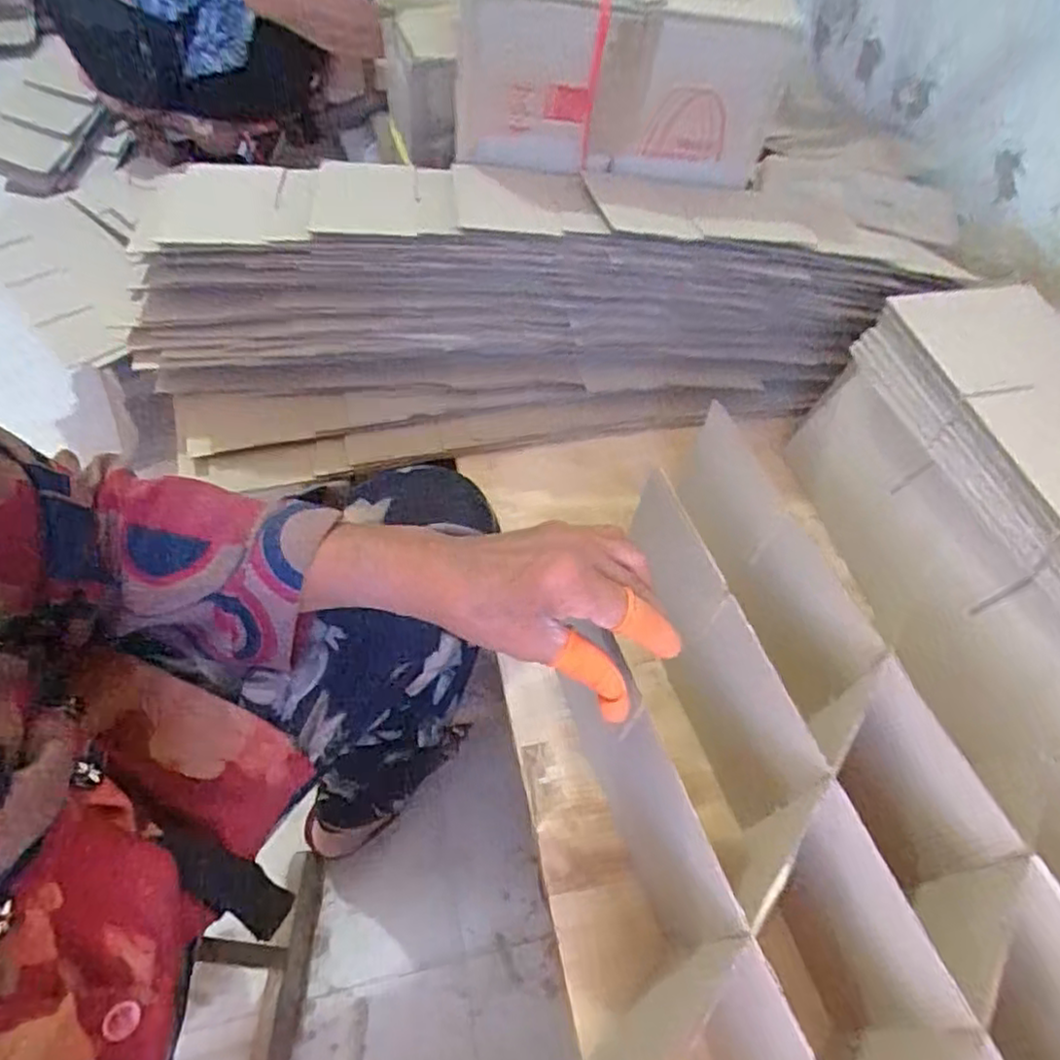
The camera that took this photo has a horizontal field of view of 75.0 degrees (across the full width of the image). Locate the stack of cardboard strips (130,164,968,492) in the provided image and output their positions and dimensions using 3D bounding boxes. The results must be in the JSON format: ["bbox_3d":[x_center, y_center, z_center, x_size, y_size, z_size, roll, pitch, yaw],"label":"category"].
[{"bbox_3d":[0.013,-0.182,0.598,0.680,0.211,0.118,-5,55,-7],"label":"stack of cardboard strips"}]

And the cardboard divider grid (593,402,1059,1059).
[{"bbox_3d":[0.166,0.223,0.384,0.224,0.146,0.611,1,51,-2],"label":"cardboard divider grid"}]

